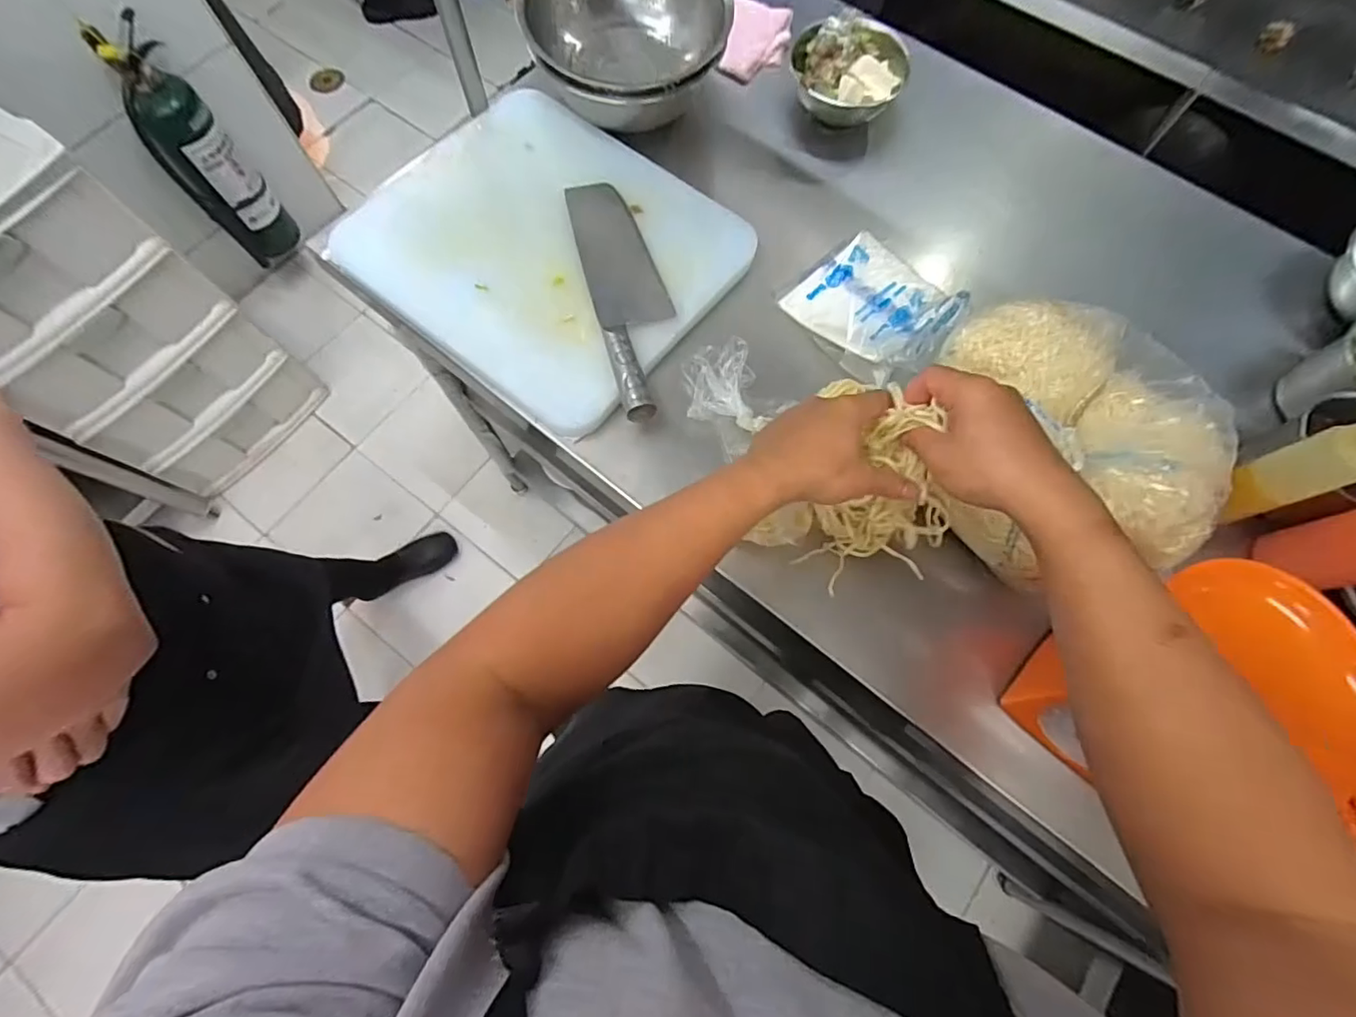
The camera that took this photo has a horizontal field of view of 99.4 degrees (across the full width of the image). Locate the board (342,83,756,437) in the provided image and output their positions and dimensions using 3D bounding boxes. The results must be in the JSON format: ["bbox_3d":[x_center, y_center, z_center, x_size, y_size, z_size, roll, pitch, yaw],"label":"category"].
[{"bbox_3d":[-0.152,-0.312,0.666,0.396,0.038,0.352,35,75,10],"label":"board"}]

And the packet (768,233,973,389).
[{"bbox_3d":[0.229,-0.238,0.661,0.169,0.045,0.189,-41,68,-17],"label":"packet"}]

